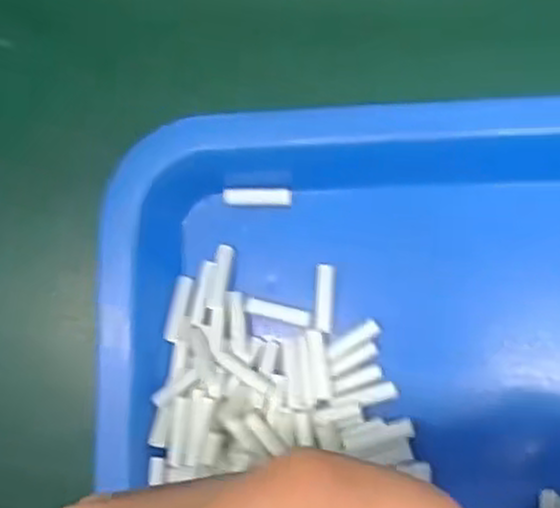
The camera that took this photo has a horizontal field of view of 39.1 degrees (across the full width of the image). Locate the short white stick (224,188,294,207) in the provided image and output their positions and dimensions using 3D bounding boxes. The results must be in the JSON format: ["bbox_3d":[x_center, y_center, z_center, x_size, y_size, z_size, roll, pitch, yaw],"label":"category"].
[{"bbox_3d":[-0.008,-0.020,0.270,0.023,0.004,0.006,1,84,7],"label":"short white stick"}]

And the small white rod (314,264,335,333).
[{"bbox_3d":[0.015,0.015,0.264,0.006,0.004,0.022,3,84,8],"label":"small white rod"}]

